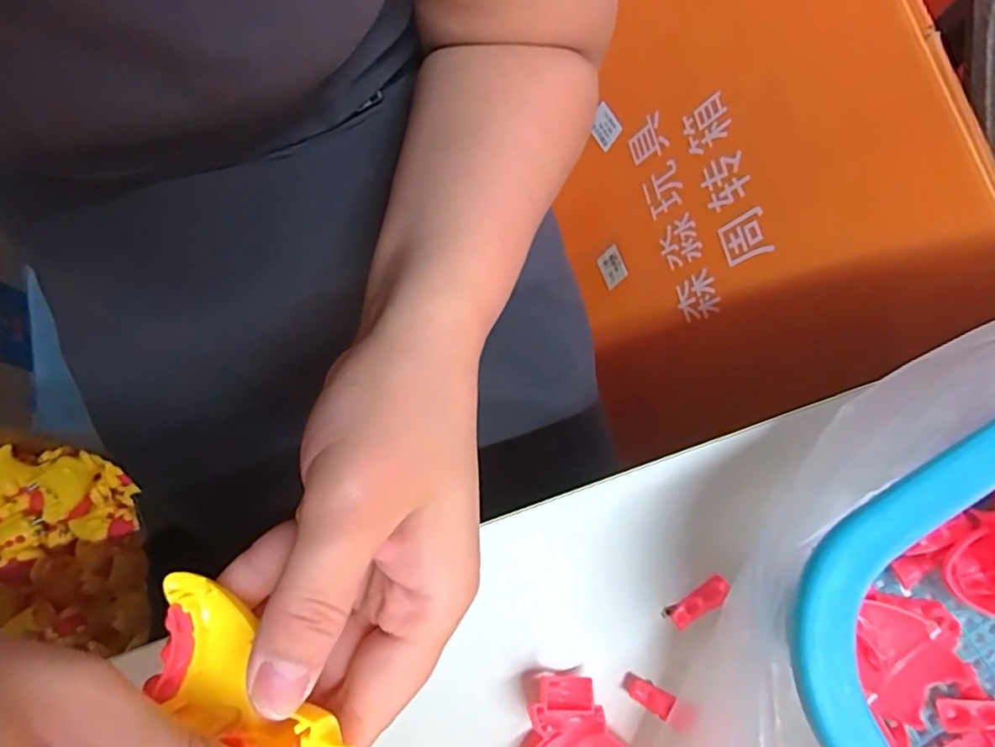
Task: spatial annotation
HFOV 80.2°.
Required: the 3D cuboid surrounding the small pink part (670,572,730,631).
[{"bbox_3d":[0.087,0.098,0.254,0.029,0.006,0.010,-33,79,-9],"label":"small pink part"}]

